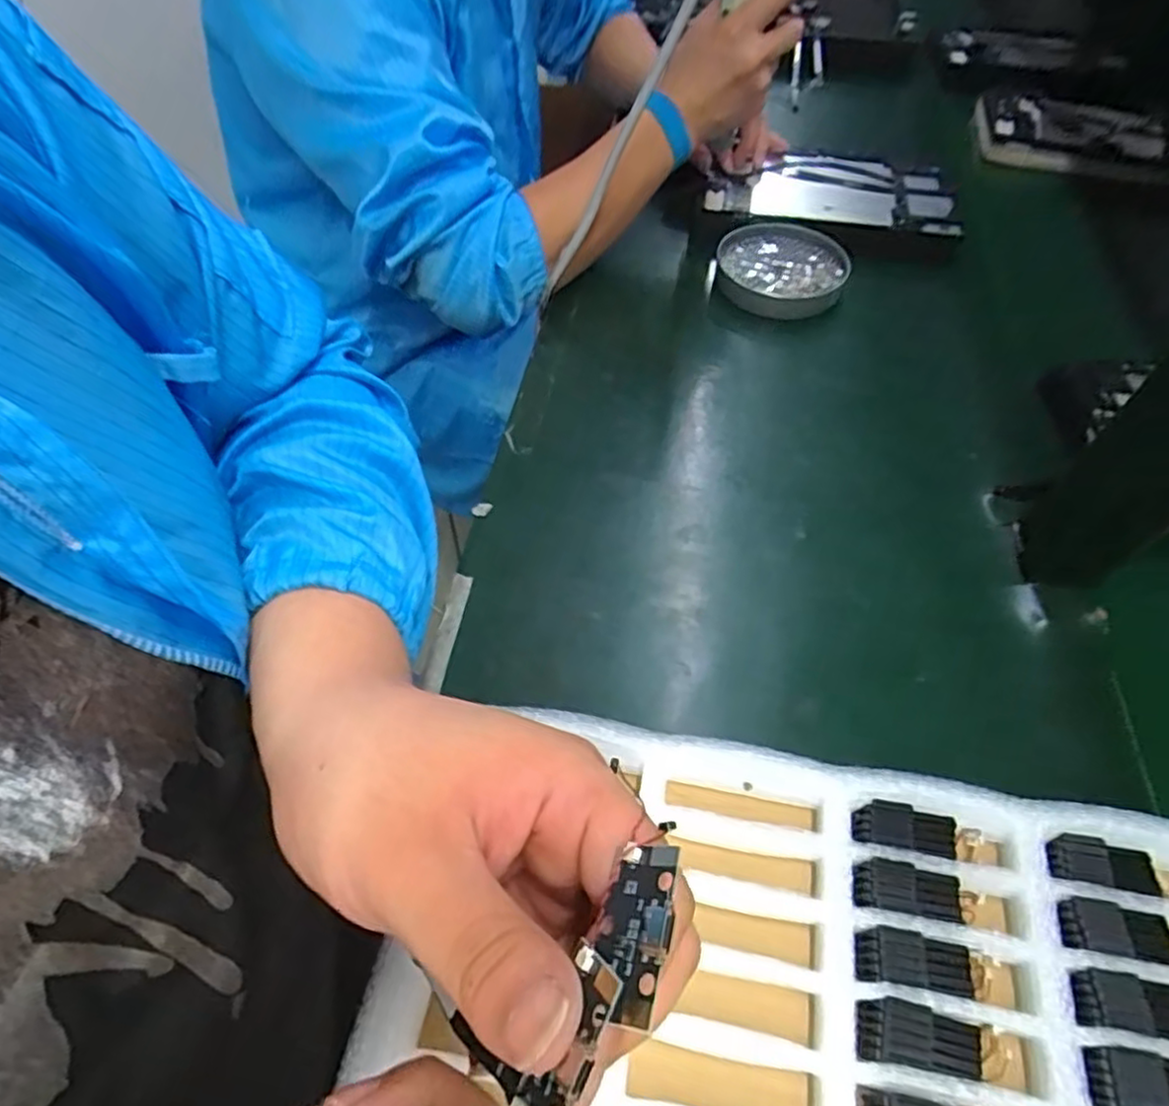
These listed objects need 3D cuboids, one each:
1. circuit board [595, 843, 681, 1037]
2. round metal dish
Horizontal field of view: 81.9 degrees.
[{"bbox_3d":[0.010,0.082,0.147,0.004,0.018,0.032,39,53,-27],"label":"circuit board"},{"bbox_3d":[0.176,-0.251,0.605,0.113,0.031,0.110,-1,57,2],"label":"round metal dish"}]

